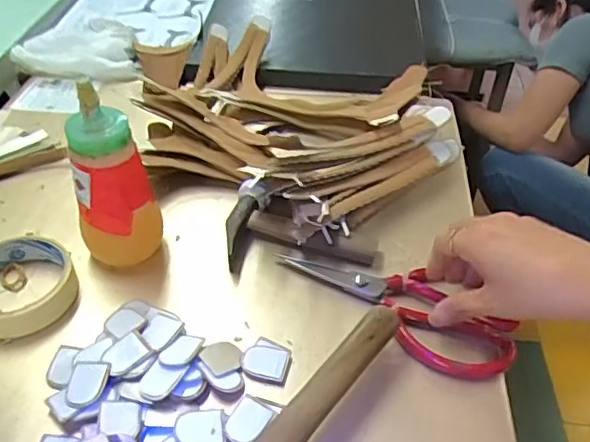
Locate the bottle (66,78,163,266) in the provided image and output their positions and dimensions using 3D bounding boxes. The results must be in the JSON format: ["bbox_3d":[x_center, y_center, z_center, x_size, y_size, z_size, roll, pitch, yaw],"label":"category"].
[{"bbox_3d":[-0.141,-0.030,0.449,0.052,0.146,0.050,10,41,10],"label":"bottle"}]

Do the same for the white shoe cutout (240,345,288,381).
[{"bbox_3d":[-0.022,0.101,0.414,0.032,0.006,0.025,8,41,8],"label":"white shoe cutout"}]

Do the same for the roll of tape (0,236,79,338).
[{"bbox_3d":[-0.219,0.050,0.452,0.083,0.025,0.090,1,40,-1],"label":"roll of tape"}]

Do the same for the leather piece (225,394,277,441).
[{"bbox_3d":[-0.031,0.131,0.379,0.025,0.004,0.033,24,45,24],"label":"leather piece"}]

